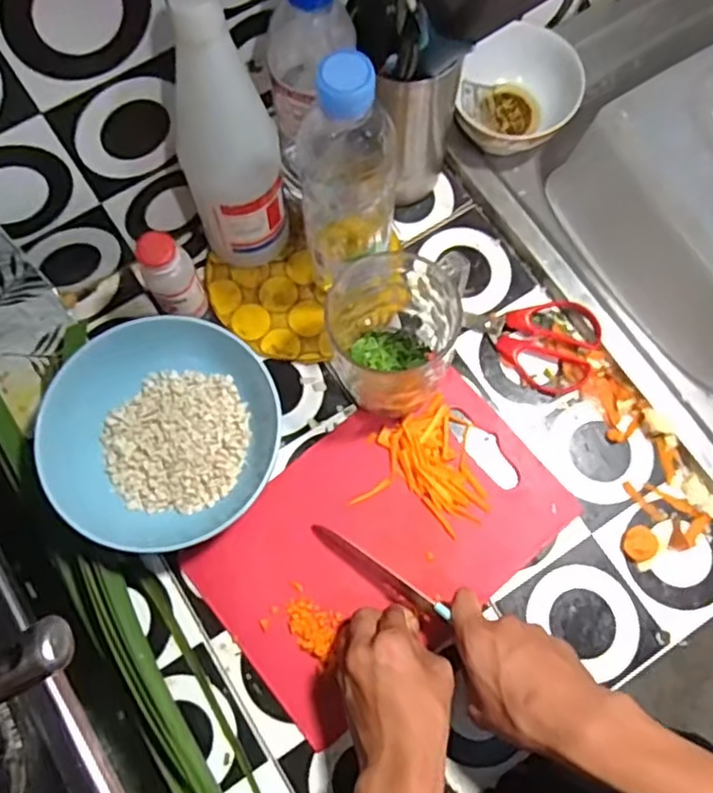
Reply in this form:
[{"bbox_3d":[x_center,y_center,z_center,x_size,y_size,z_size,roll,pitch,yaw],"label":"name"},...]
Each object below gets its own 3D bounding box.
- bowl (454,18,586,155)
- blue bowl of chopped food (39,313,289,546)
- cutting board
[{"bbox_3d":[0.142,-0.264,0.588,0.105,0.069,0.114,0,74,0],"label":"bowl"},{"bbox_3d":[-0.144,0.027,0.506,0.165,0.074,0.165,0,74,0],"label":"blue bowl of chopped food"},{"bbox_3d":[0.022,0.108,0.519,0.274,0.016,0.177,-38,78,-10],"label":"cutting board"}]

